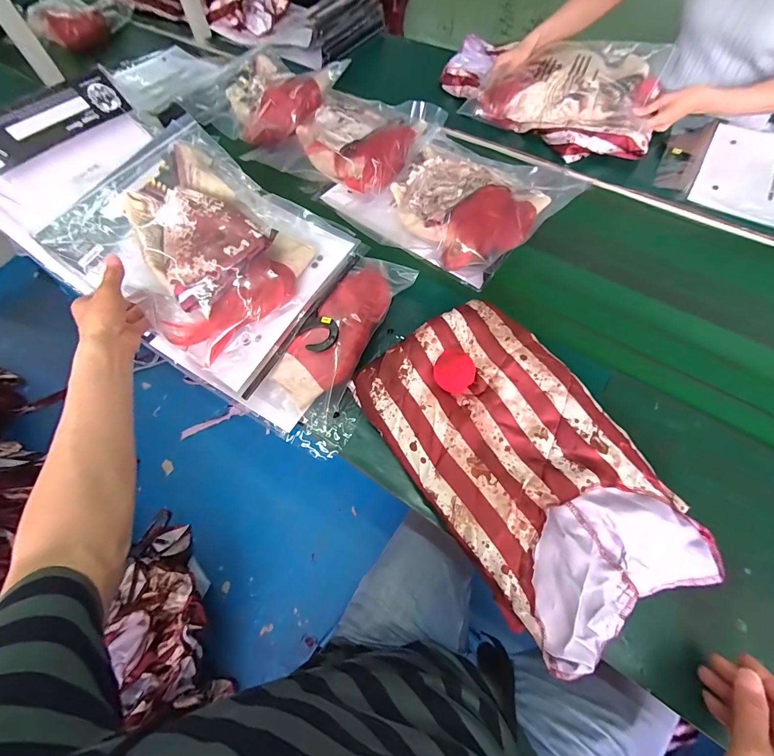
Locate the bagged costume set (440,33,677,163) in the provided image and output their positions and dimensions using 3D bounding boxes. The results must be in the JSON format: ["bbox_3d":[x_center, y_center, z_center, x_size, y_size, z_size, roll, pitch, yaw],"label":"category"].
[{"bbox_3d":[0.350,-0.658,0.806,0.477,0.091,0.304,24,67,14],"label":"bagged costume set"}]

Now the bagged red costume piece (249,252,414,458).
[{"bbox_3d":[-0.078,-0.058,0.551,0.143,0.098,0.315,20,66,12],"label":"bagged red costume piece"}]

